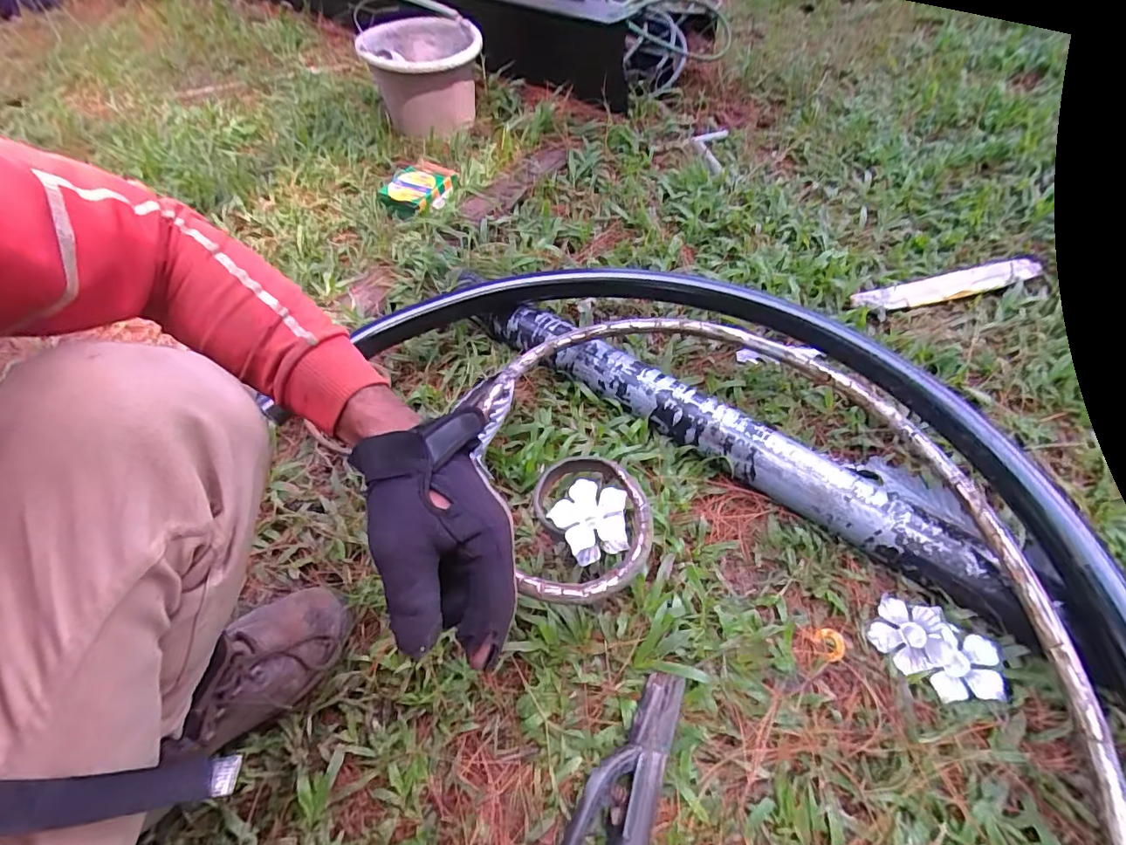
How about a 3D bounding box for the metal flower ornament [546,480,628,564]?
[{"bbox_3d":[0.028,0.103,0.528,0.076,0.045,0.072,0,57,1],"label":"metal flower ornament"}]

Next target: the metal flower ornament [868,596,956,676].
[{"bbox_3d":[0.367,0.225,0.525,0.076,0.009,0.070,12,57,12],"label":"metal flower ornament"}]

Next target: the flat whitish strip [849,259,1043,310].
[{"bbox_3d":[0.629,-0.224,0.814,0.316,0.010,0.056,-13,55,-5],"label":"flat whitish strip"}]

